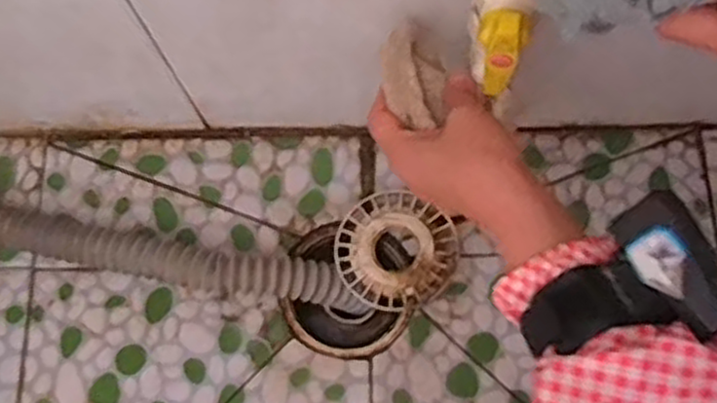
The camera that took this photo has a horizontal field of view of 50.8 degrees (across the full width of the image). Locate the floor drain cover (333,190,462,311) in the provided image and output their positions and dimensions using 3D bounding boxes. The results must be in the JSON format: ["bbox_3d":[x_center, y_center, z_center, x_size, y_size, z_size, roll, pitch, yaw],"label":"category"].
[{"bbox_3d":[0.032,0.045,0.670,0.105,0.027,0.097,31,77,12],"label":"floor drain cover"}]

